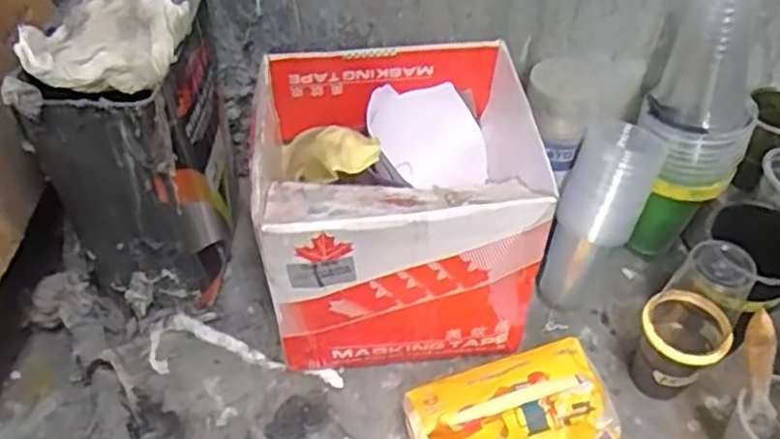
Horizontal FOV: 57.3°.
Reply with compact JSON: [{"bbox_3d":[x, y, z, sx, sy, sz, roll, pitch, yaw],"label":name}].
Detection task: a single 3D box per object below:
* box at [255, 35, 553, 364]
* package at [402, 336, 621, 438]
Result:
[{"bbox_3d":[0.004,-0.013,0.644,0.214,0.204,0.221,-2,49,-3],"label":"box"},{"bbox_3d":[0.097,0.167,0.585,0.160,0.063,0.098,-19,52,-16],"label":"package"}]

